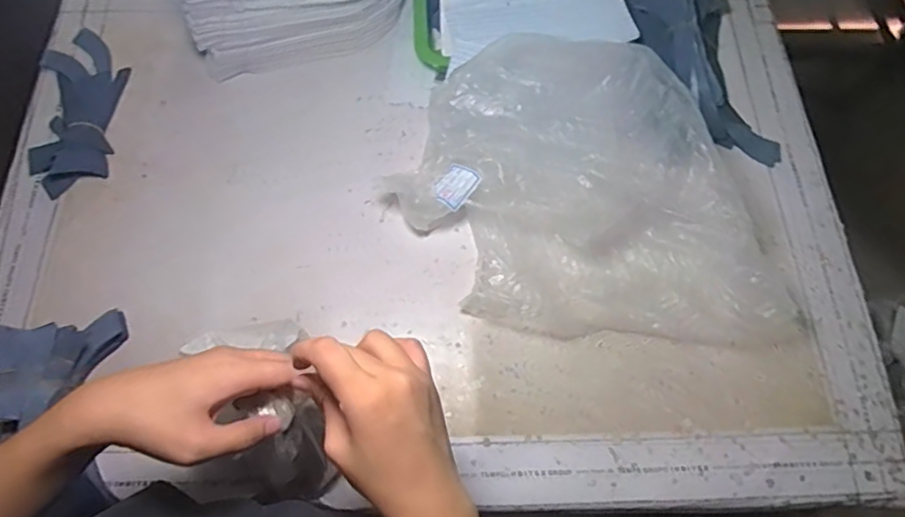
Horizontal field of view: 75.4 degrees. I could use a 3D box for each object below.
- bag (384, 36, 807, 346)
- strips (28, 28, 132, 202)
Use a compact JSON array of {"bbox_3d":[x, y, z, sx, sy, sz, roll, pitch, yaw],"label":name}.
[{"bbox_3d":[0.144,-0.077,0.652,0.394,0.124,0.297,2,67,0],"label":"bag"},{"bbox_3d":[-0.468,-0.196,0.738,0.108,0.035,0.234,-13,68,-6],"label":"strips"}]

